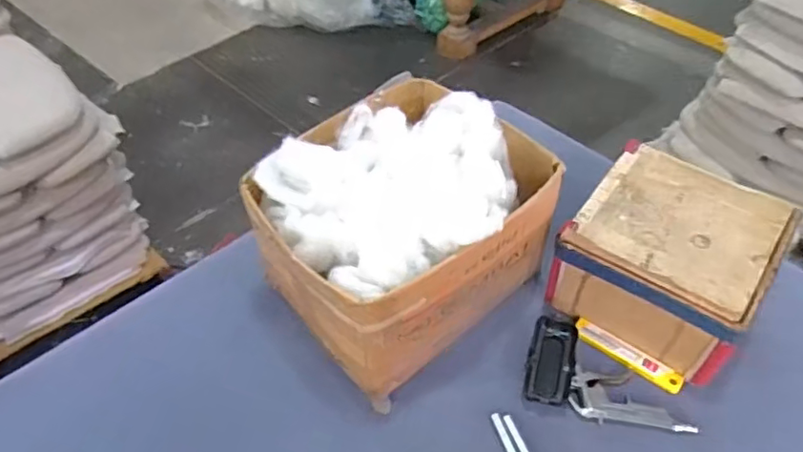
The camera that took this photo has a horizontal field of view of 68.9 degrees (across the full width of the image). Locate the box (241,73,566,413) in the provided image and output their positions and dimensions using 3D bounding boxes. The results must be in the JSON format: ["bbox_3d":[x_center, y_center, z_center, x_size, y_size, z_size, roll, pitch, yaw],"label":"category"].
[{"bbox_3d":[-0.002,-0.003,0.717,0.300,0.228,0.265,-34,55,-25],"label":"box"}]

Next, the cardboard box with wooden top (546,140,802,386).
[{"bbox_3d":[0.329,0.035,0.722,0.205,0.118,0.218,29,55,25],"label":"cardboard box with wooden top"}]

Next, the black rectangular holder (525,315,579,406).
[{"bbox_3d":[0.179,0.158,0.696,0.053,0.009,0.117,13,50,13],"label":"black rectangular holder"}]

